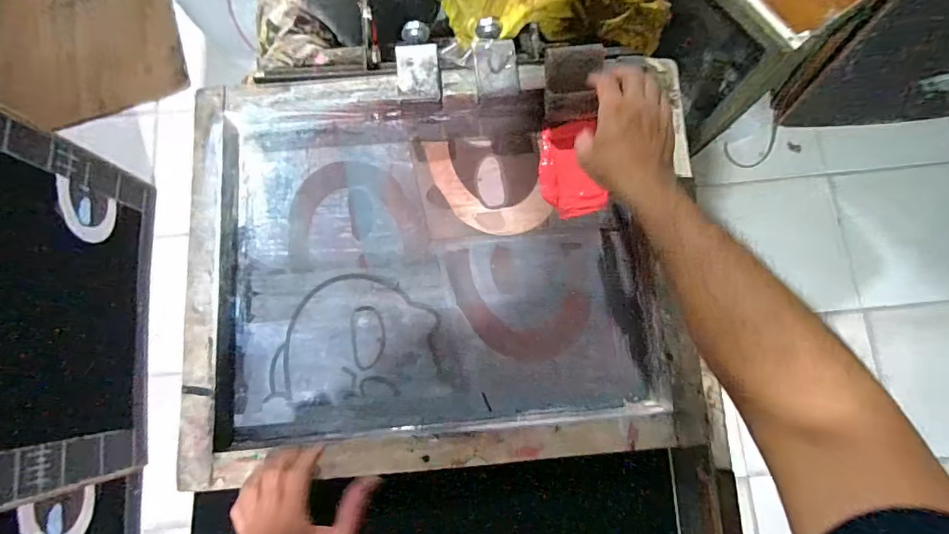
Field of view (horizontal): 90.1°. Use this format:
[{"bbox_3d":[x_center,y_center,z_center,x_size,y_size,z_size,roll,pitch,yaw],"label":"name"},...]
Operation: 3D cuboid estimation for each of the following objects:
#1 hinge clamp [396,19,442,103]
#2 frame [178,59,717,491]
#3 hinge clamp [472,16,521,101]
[{"bbox_3d":[-0.071,-0.262,0.605,0.054,0.027,0.123,-4,78,0],"label":"hinge clamp"},{"bbox_3d":[-0.045,-0.009,0.577,0.572,0.051,0.462,-5,78,0],"label":"frame"},{"bbox_3d":[0.025,-0.275,0.615,0.053,0.036,0.135,-6,78,0],"label":"hinge clamp"}]

